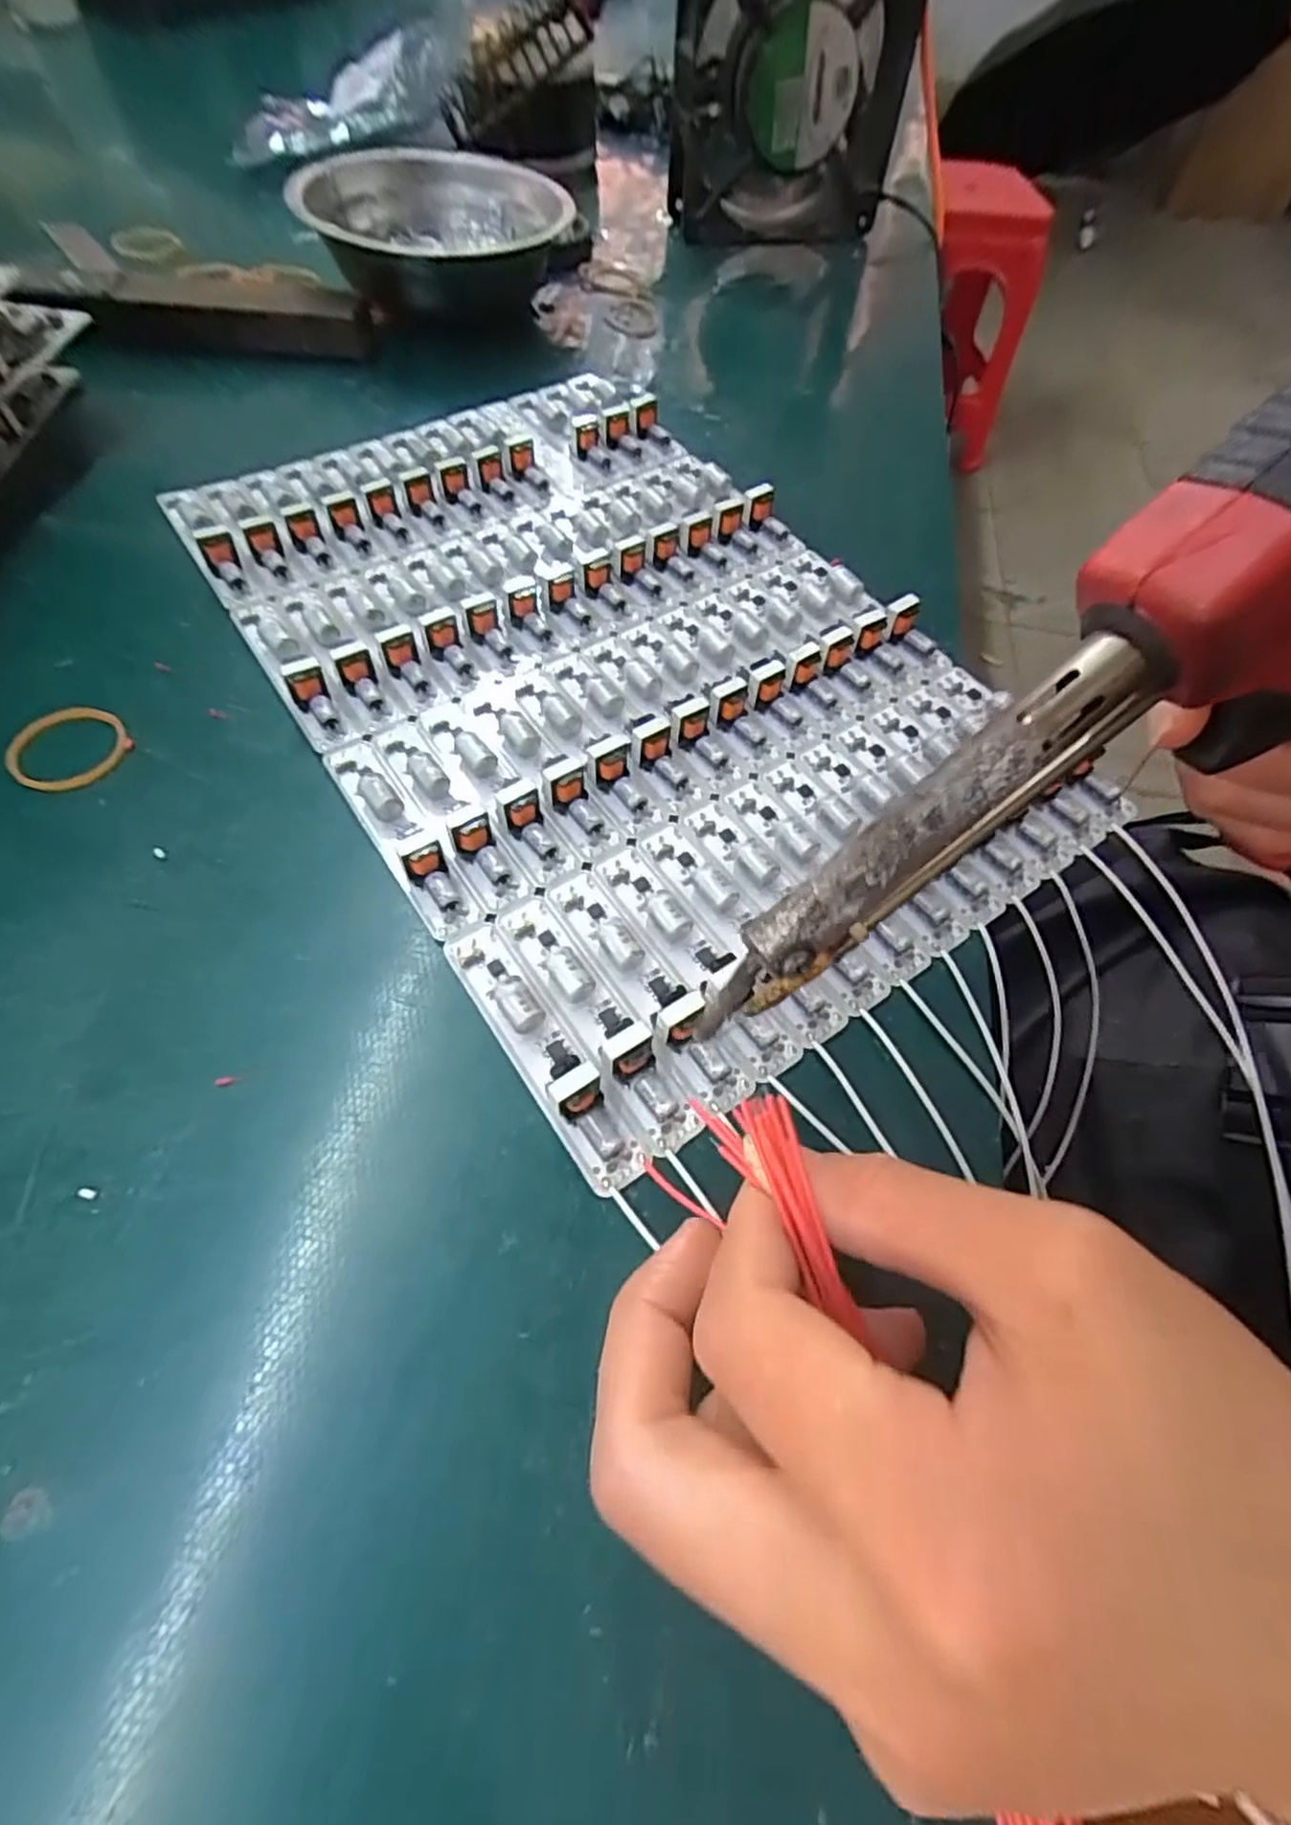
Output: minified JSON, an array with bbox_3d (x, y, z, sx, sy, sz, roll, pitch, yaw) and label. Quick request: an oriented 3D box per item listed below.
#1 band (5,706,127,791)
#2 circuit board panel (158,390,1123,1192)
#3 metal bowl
[{"bbox_3d":[-0.171,-0.049,0.218,0.031,0.004,0.032,1,60,-2],"label":"band"},{"bbox_3d":[-0.016,-0.092,0.244,0.187,0.014,0.291,-31,66,-19],"label":"circuit board panel"},{"bbox_3d":[-0.106,-0.344,0.376,0.124,0.042,0.134,-17,62,-13],"label":"metal bowl"}]

